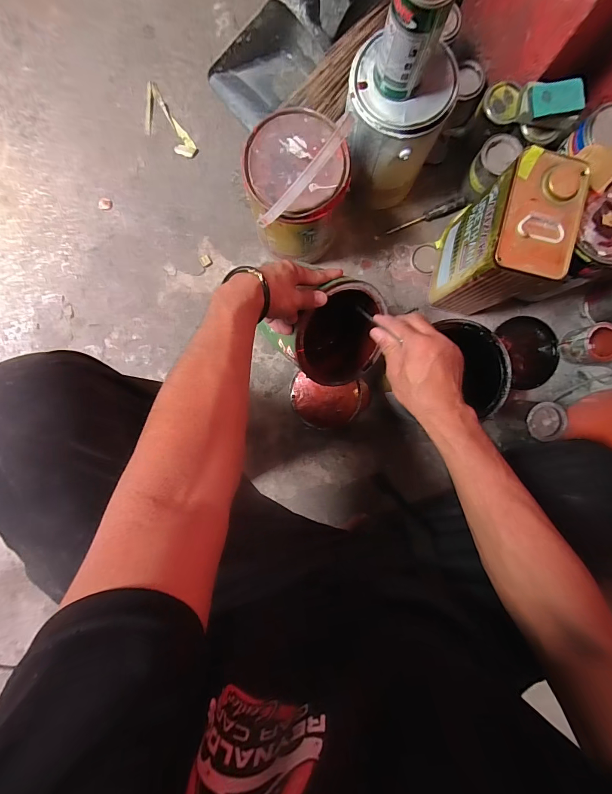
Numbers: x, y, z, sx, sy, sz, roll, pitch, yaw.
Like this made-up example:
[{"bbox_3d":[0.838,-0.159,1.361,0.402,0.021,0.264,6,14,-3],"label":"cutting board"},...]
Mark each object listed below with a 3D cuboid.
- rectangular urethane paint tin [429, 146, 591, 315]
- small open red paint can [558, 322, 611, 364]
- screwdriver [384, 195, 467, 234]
[{"bbox_3d":[0.321,-0.254,0.596,0.114,0.256,0.160,12,90,0],"label":"rectangular urethane paint tin"},{"bbox_3d":[0.574,-0.105,0.692,0.071,0.070,0.076,-10,90,0],"label":"small open red paint can"},{"bbox_3d":[0.250,-0.374,0.712,0.164,0.026,0.024,-21,94,-1],"label":"screwdriver"}]

